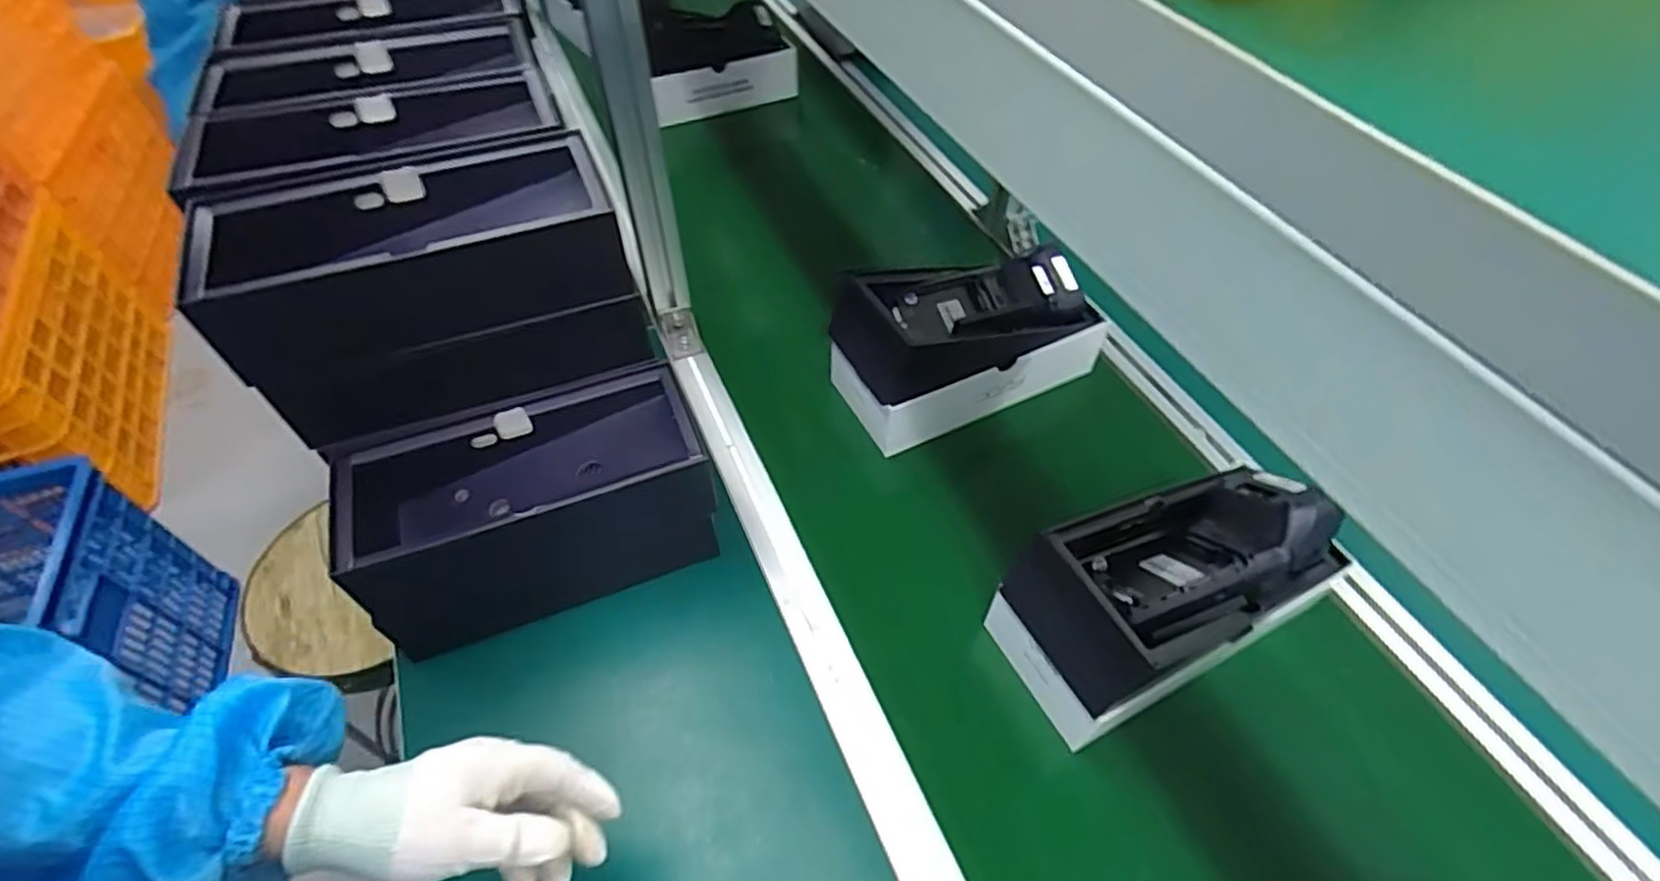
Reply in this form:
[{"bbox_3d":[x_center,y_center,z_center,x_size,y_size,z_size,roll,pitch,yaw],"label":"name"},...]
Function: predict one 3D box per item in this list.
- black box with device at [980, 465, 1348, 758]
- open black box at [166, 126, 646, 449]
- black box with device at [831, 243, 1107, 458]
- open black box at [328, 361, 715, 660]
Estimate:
[{"bbox_3d":[0.262,0.111,0.559,0.253,0.116,0.116,-22,55,-16],"label":"black box with device"},{"bbox_3d":[-0.284,-0.113,0.539,0.257,0.136,0.124,-16,54,-13],"label":"open black box"},{"bbox_3d":[0.137,-0.109,0.734,0.262,0.136,0.120,-21,55,-17],"label":"black box with device"},{"bbox_3d":[-0.226,0.056,0.579,0.249,0.133,0.110,-18,54,-15],"label":"open black box"}]

